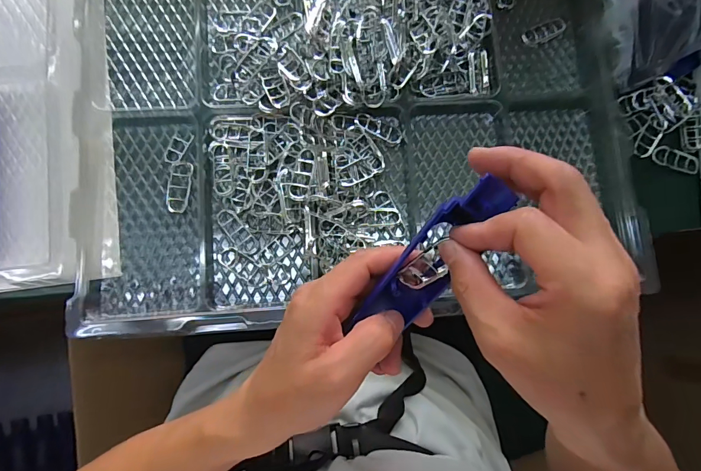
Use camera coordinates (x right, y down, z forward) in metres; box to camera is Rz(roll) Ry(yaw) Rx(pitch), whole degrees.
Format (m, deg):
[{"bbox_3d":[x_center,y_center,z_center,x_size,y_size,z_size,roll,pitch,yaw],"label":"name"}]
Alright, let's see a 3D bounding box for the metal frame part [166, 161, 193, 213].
[{"bbox_3d":[-0.170,-0.048,0.395,0.023,0.007,0.051,6,81,-4],"label":"metal frame part"}]

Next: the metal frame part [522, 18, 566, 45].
[{"bbox_3d":[0.224,-0.234,0.457,0.052,0.006,0.021,-28,84,-8],"label":"metal frame part"}]

